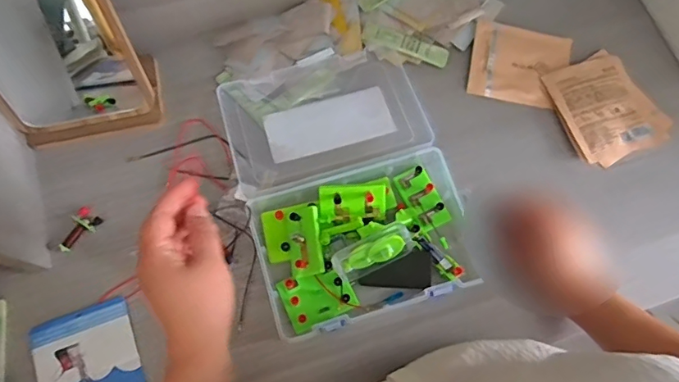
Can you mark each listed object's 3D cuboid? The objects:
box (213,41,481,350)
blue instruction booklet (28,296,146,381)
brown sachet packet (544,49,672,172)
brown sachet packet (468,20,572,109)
[{"bbox_3d":[0.005,-0.016,0.572,0.227,0.051,0.308,-17,77,-6],"label":"box"},{"bbox_3d":[-0.261,0.194,0.524,0.104,0.013,0.136,-18,75,-8],"label":"blue instruction booklet"},{"bbox_3d":[0.330,-0.105,0.624,0.119,0.017,0.132,-24,78,-7],"label":"brown sachet packet"},{"bbox_3d":[0.233,-0.163,0.648,0.121,0.010,0.101,13,76,1],"label":"brown sachet packet"}]

